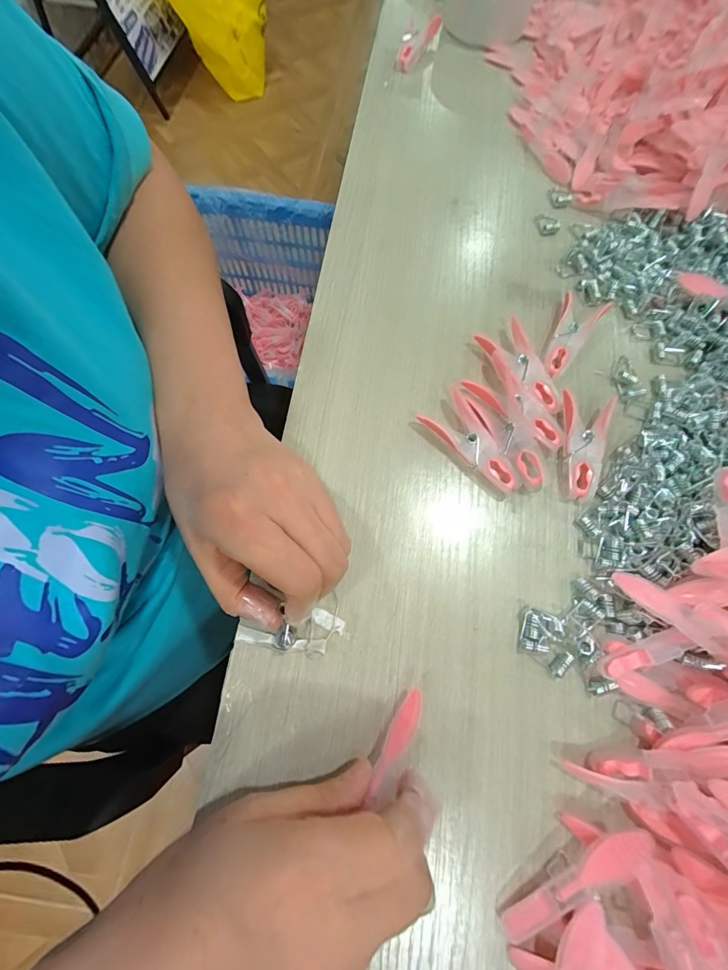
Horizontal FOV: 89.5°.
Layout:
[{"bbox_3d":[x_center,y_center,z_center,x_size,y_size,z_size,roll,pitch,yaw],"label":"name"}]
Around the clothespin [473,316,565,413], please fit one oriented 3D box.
[{"bbox_3d":[0.112,-0.083,0.267,0.034,0.014,0.074,-19,73,-8],"label":"clothespin"}]

